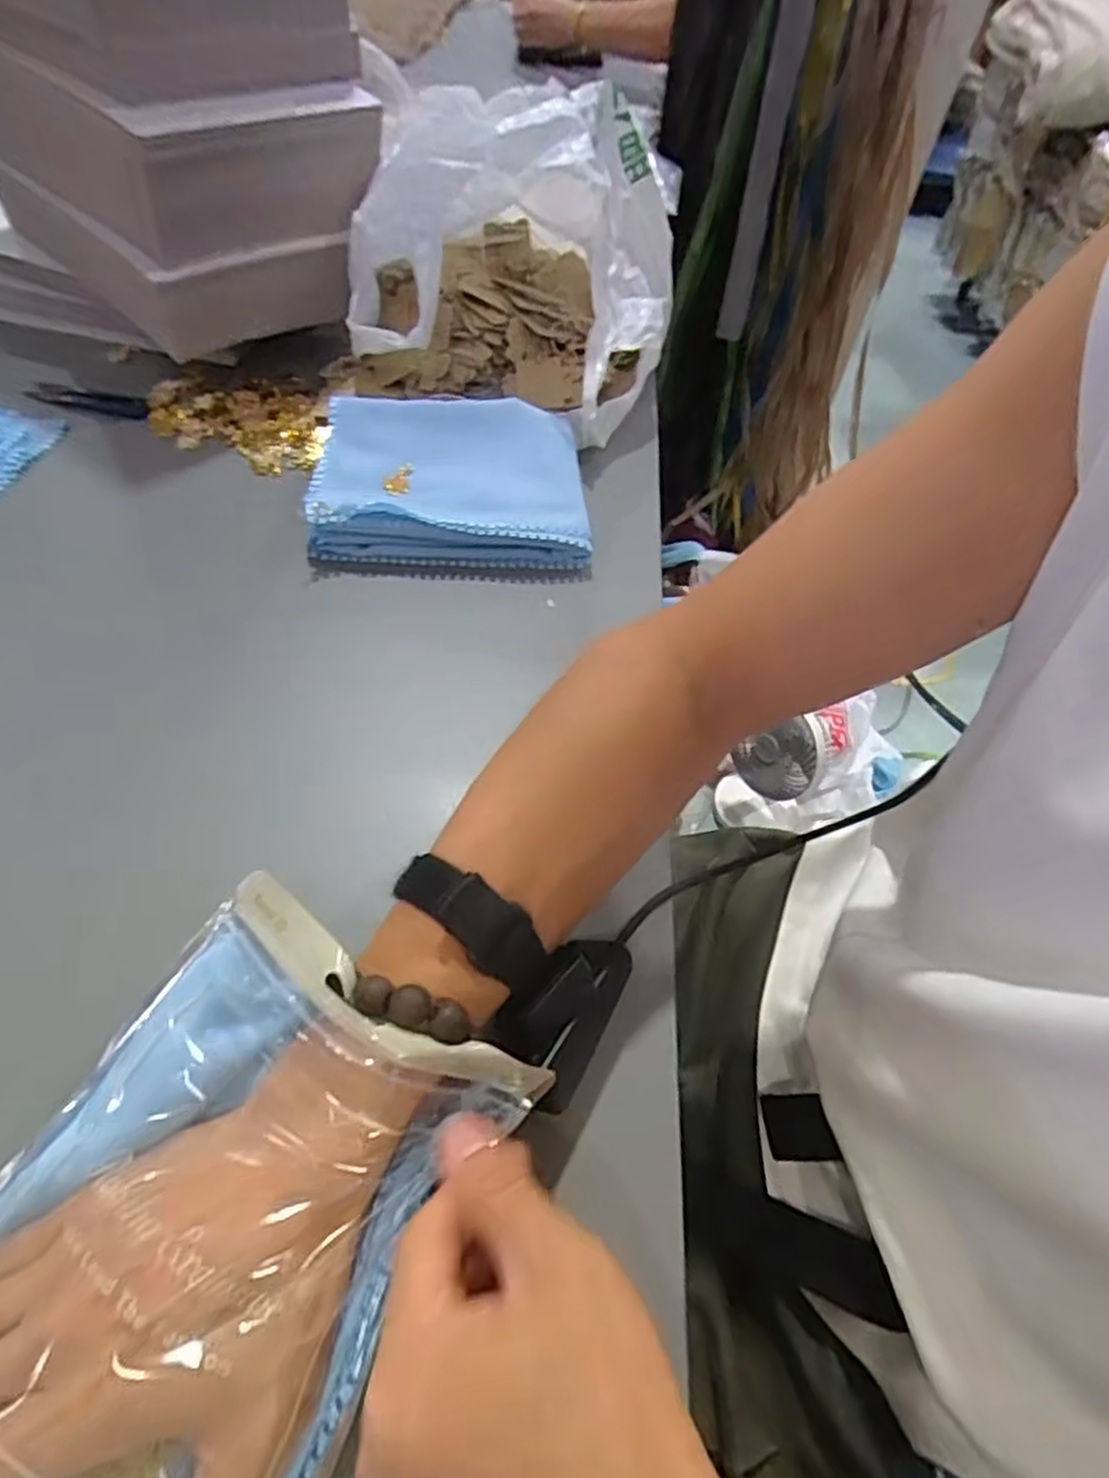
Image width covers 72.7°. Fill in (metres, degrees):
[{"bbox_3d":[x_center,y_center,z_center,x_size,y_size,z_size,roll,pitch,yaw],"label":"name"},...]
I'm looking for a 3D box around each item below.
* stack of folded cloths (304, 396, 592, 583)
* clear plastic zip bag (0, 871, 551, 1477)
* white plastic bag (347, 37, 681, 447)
[{"bbox_3d":[-0.073,-0.185,0.545,0.188,0.049,0.154,0,53,-6],"label":"stack of folded cloths"},{"bbox_3d":[-0.121,0.181,0.245,0.163,0.045,0.237,30,65,9],"label":"clear plastic zip bag"},{"bbox_3d":[-0.034,-0.410,0.615,0.268,0.172,0.260,12,52,3],"label":"white plastic bag"}]

